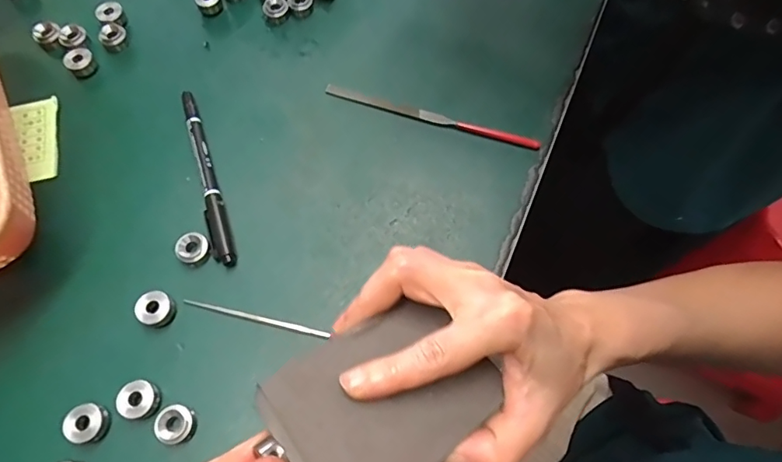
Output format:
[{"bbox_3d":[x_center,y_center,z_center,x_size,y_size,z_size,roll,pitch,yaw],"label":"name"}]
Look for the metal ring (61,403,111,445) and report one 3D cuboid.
[{"bbox_3d":[-0.164,0.104,0.271,0.019,0.014,0.019,0,67,0],"label":"metal ring"}]

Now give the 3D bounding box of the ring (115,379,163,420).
[{"bbox_3d":[-0.139,0.093,0.275,0.018,0.015,0.020,7,67,3],"label":"ring"}]

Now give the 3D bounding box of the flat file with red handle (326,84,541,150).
[{"bbox_3d":[0.028,-0.081,0.354,0.154,0.006,0.010,19,69,8],"label":"flat file with red handle"}]

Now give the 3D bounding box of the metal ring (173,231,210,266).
[{"bbox_3d":[-0.123,0.011,0.311,0.017,0.012,0.020,40,73,15],"label":"metal ring"}]

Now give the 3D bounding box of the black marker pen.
[{"bbox_3d":[-0.124,-0.040,0.334,0.013,0.009,0.137,-18,68,-7],"label":"black marker pen"}]

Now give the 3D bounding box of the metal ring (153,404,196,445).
[{"bbox_3d":[-0.118,0.105,0.272,0.019,0.009,0.019,0,67,0],"label":"metal ring"}]

